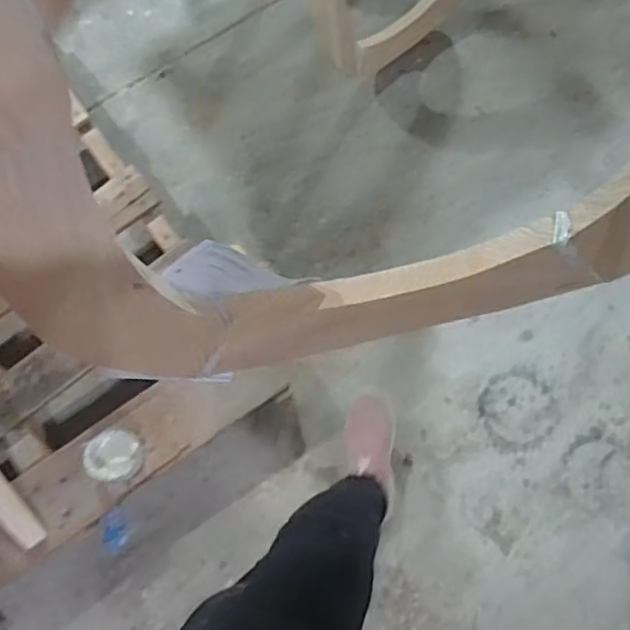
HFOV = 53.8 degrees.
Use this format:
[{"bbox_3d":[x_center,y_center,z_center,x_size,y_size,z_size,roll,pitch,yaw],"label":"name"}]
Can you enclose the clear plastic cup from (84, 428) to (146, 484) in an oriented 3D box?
[{"bbox_3d":[-0.336,0.235,1.041,0.084,0.042,0.086,0,75,1],"label":"clear plastic cup"}]

